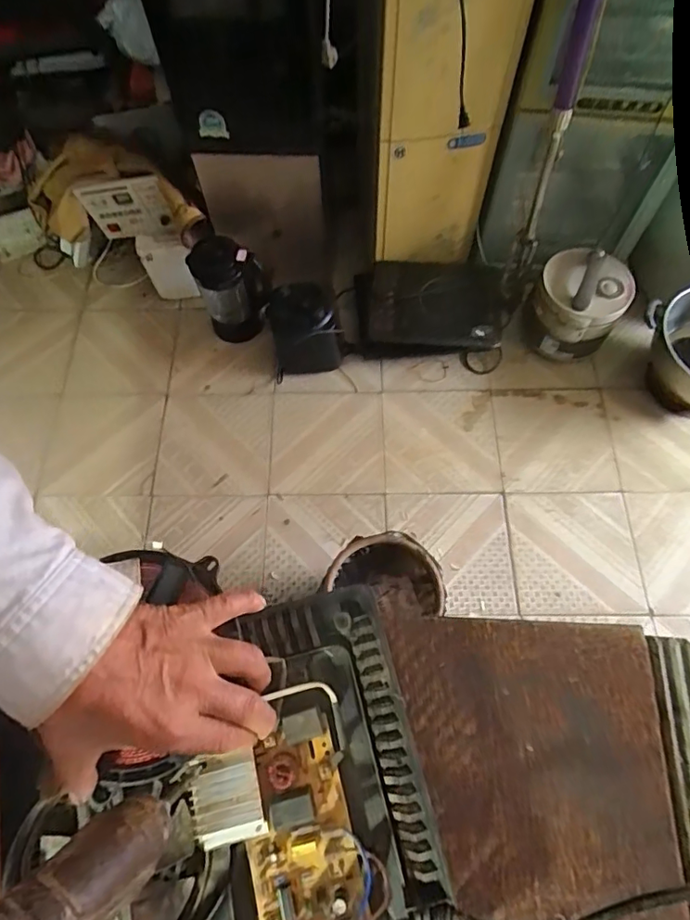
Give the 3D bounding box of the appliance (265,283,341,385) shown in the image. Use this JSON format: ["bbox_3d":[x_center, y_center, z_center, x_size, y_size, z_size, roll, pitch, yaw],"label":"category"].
[{"bbox_3d":[-0.106,-0.333,1.337,0.171,0.218,0.150,-10,67,-3],"label":"appliance"}]

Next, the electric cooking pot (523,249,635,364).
[{"bbox_3d":[0.581,-0.385,1.322,0.205,0.201,0.190,-1,67,1],"label":"electric cooking pot"}]

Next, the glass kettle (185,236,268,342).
[{"bbox_3d":[-0.290,-0.446,1.351,0.173,0.294,0.151,-11,67,-3],"label":"glass kettle"}]

